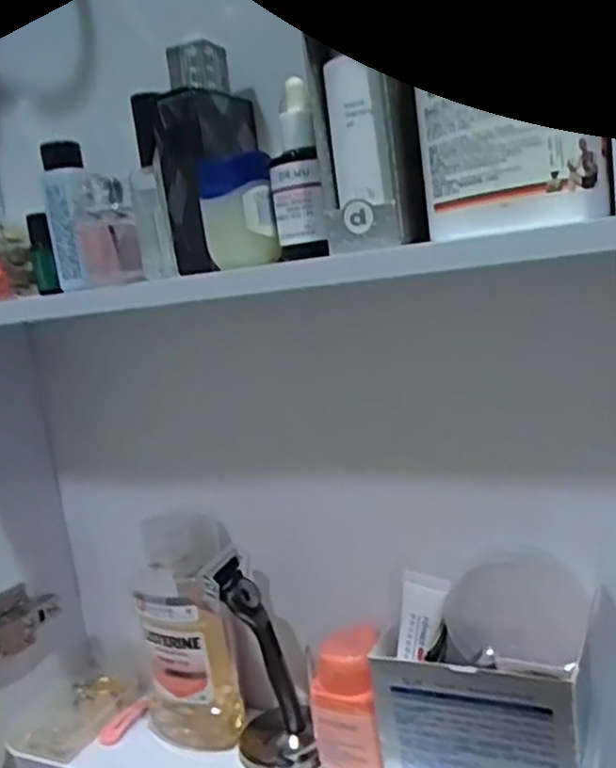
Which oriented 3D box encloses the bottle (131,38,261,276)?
[{"bbox_3d":[-0.057,-0.136,0.422,0.078,0.127,0.034,-15,12,-38],"label":"bottle"}]

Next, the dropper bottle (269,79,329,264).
[{"bbox_3d":[-0.007,-0.112,0.370,0.025,0.090,0.032,-8,9,-1],"label":"dropper bottle"}]

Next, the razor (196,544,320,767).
[{"bbox_3d":[-0.033,0.199,0.507,0.060,0.158,0.071,-9,9,-6],"label":"razor"}]

